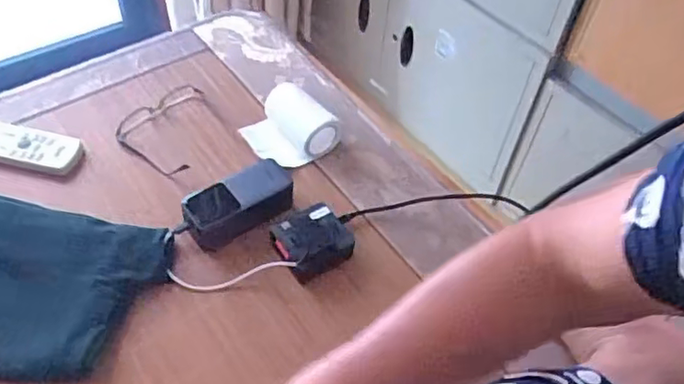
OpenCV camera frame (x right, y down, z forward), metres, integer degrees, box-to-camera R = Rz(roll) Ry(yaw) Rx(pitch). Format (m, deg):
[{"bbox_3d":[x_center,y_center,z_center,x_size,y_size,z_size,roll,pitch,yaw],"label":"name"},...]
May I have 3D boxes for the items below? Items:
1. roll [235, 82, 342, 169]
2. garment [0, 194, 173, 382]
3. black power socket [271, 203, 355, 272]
[{"bbox_3d":[-0.069,-0.084,0.799,0.093,0.049,0.109,-35,61,-29],"label":"roll"},{"bbox_3d":[-0.358,0.092,0.639,0.304,0.043,0.192,10,50,3],"label":"garment"},{"bbox_3d":[-0.035,0.054,0.706,0.082,0.032,0.073,-19,54,-20],"label":"black power socket"}]

